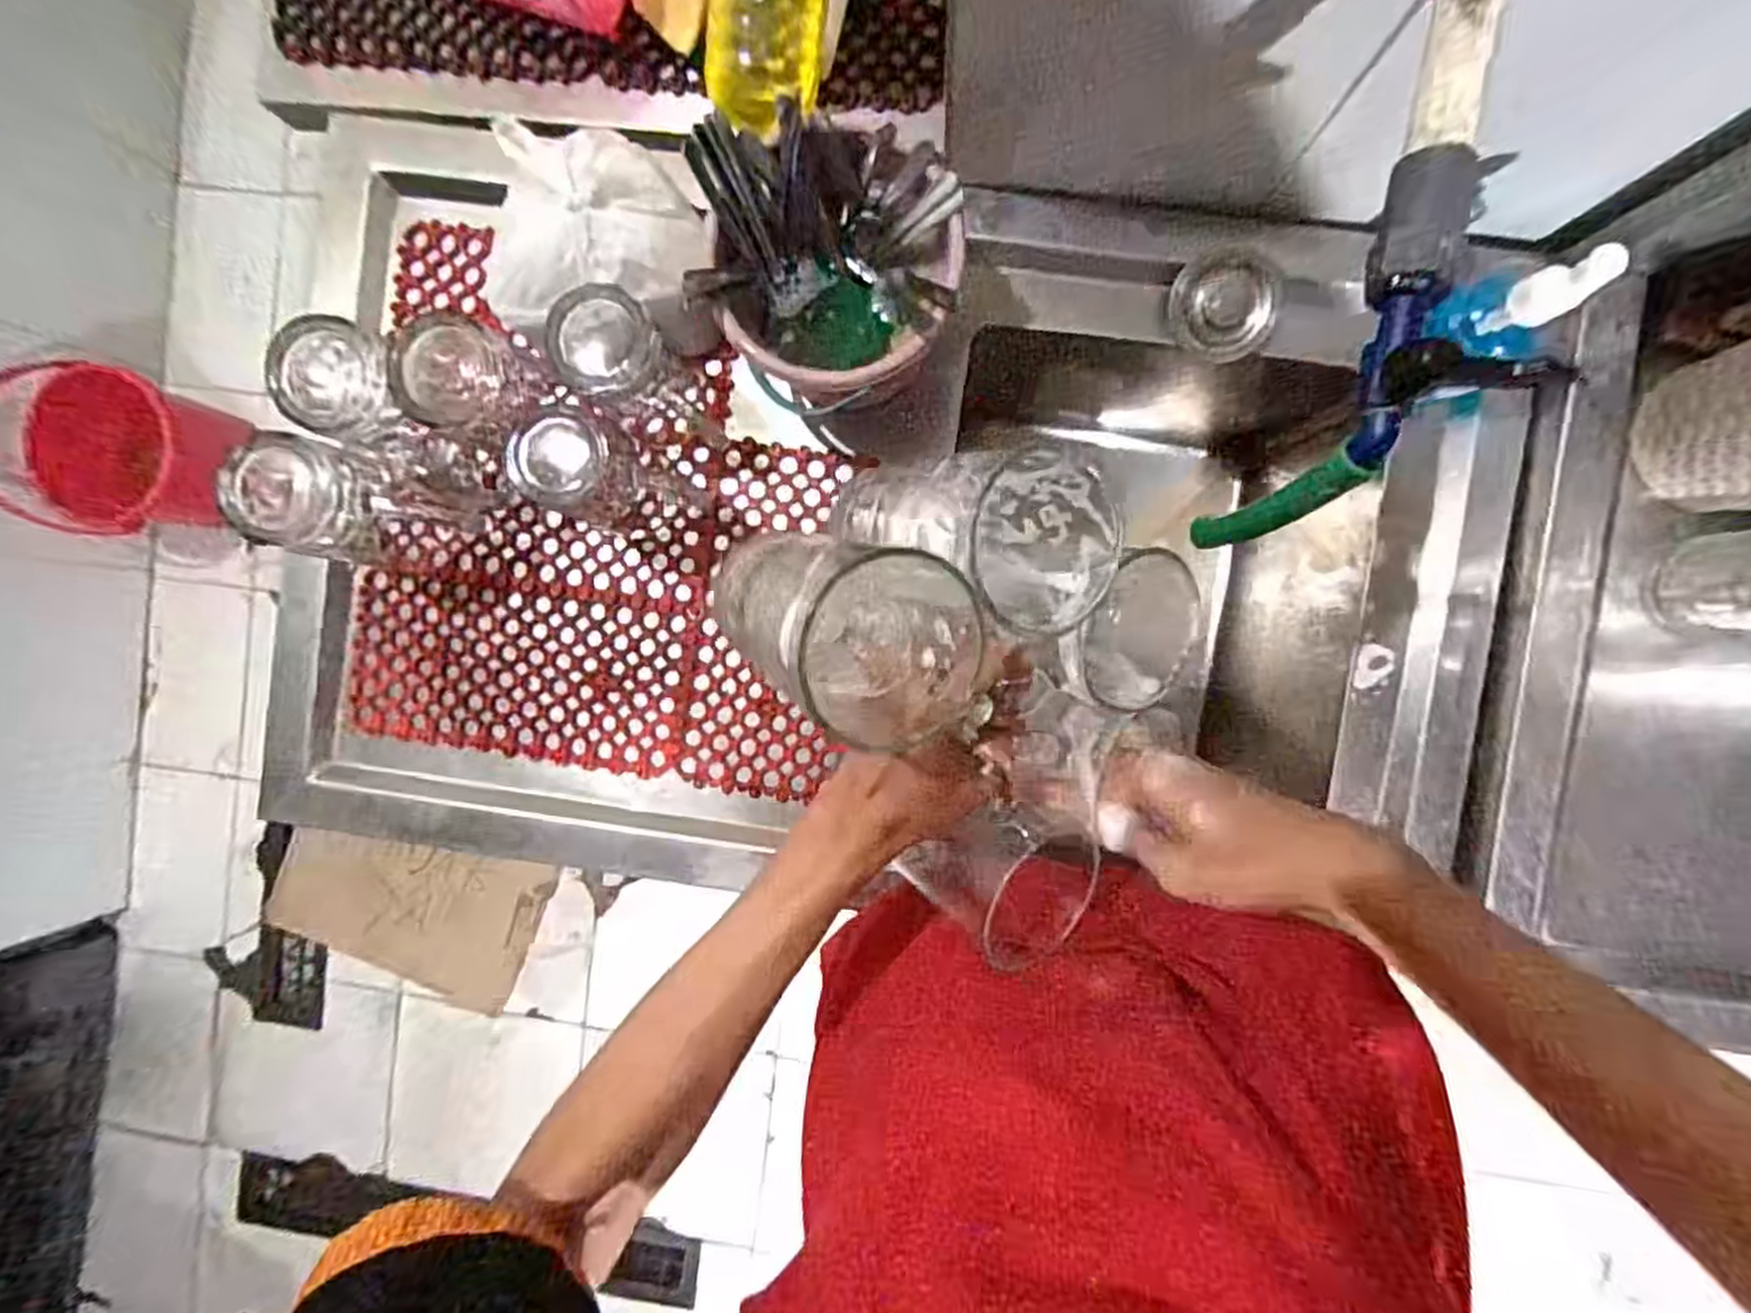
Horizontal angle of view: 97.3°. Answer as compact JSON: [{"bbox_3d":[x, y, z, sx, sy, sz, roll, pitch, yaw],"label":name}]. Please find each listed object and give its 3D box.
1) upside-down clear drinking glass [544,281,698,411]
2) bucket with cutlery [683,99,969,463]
[{"bbox_3d":[-0.179,-0.221,0.587,0.064,0.154,0.070,0,91,4],"label":"upside-down clear drinking glass"},{"bbox_3d":[-0.026,-0.258,0.567,0.171,0.168,0.173,1,91,4],"label":"bucket with cutlery"}]

